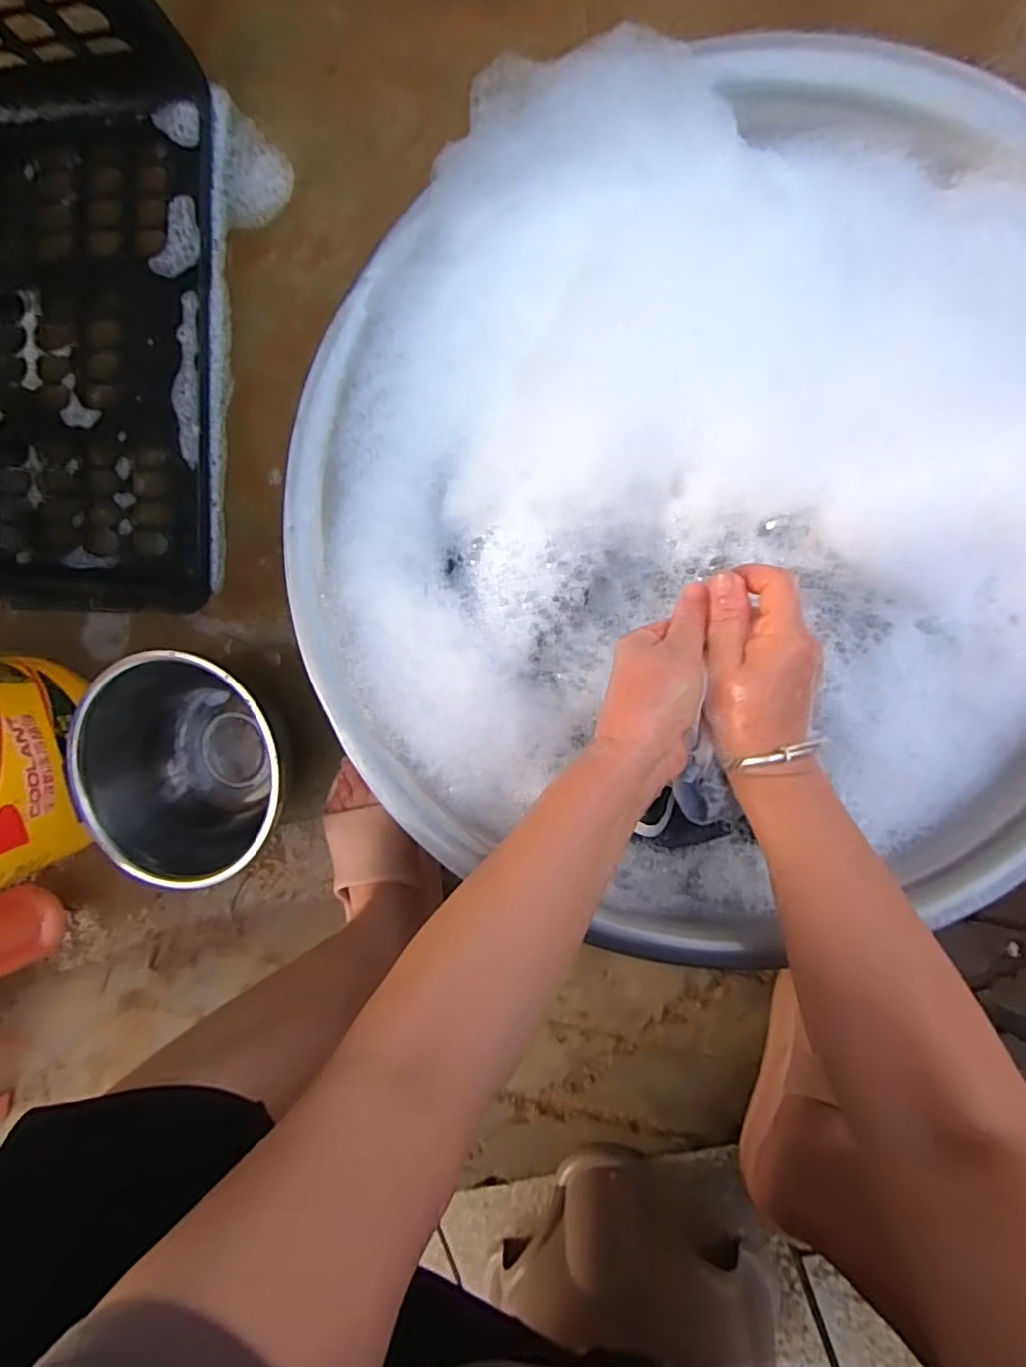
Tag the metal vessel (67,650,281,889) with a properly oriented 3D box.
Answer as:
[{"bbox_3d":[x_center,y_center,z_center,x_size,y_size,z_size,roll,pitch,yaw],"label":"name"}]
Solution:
[{"bbox_3d":[-0.298,0.073,0.574,0.206,0.101,0.196,1,97,9],"label":"metal vessel"}]

